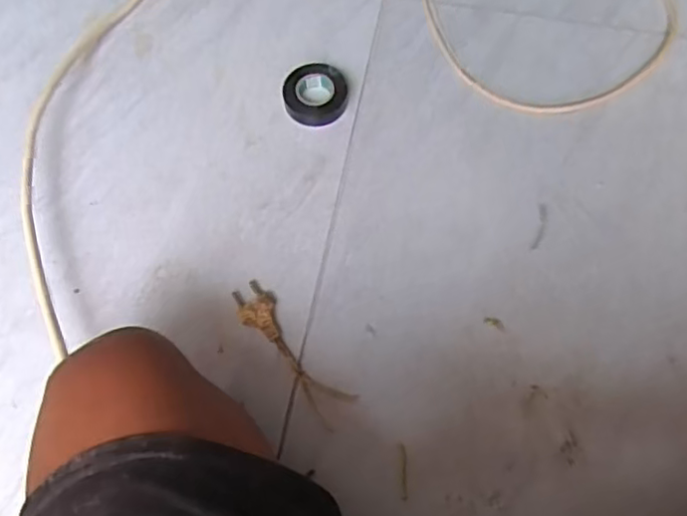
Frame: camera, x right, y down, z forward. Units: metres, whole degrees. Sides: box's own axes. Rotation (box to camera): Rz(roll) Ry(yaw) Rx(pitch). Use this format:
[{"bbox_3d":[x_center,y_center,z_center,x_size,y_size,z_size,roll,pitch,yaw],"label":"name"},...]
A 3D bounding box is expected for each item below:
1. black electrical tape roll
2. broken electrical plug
[{"bbox_3d":[-0.028,-0.167,0.640,0.065,0.022,0.059,-13,67,-5],"label":"black electrical tape roll"},{"bbox_3d":[-0.045,0.077,0.533,0.035,0.010,0.141,-38,71,-14],"label":"broken electrical plug"}]

